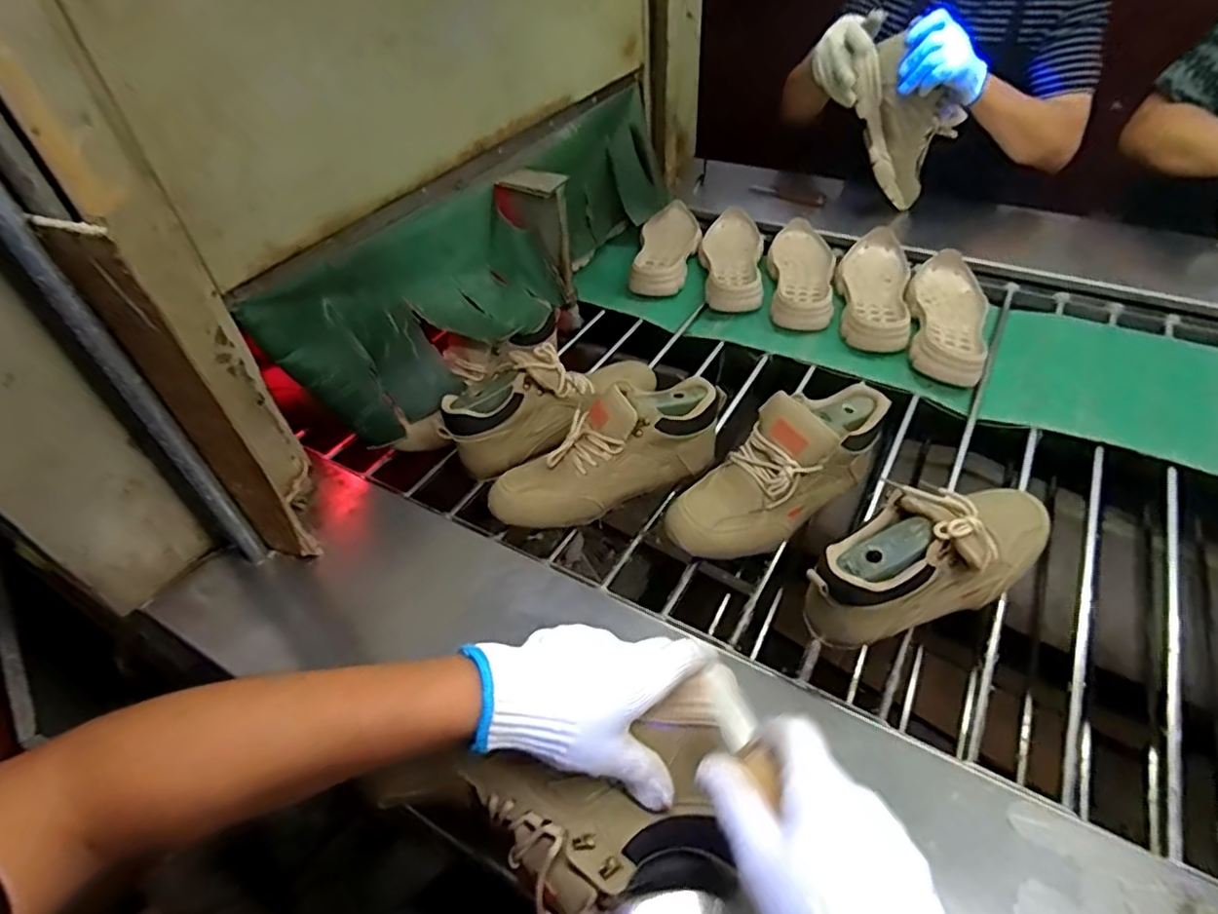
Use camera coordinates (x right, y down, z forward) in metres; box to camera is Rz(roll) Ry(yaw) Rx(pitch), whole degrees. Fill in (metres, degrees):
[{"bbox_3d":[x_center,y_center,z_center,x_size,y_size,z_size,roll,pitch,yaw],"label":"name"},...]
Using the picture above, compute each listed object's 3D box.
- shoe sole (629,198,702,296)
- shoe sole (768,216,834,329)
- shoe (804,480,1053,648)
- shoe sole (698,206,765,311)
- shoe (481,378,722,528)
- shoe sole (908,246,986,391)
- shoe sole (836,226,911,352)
[{"bbox_3d":[0.104,-0.372,1.096,0.105,0.049,0.262,5,48,11],"label":"shoe sole"},{"bbox_3d":[0.314,-0.300,1.019,0.107,0.050,0.275,5,48,11],"label":"shoe sole"},{"bbox_3d":[0.303,0.085,0.571,0.259,0.113,0.086,-21,48,-13],"label":"shoe"},{"bbox_3d":[0.207,-0.334,1.065,0.107,0.065,0.261,4,43,9],"label":"shoe sole"},{"bbox_3d":[-0.005,-0.007,0.700,0.277,0.119,0.086,-27,46,-3],"label":"shoe"},{"bbox_3d":[0.493,-0.206,0.908,0.113,0.055,0.269,15,51,20],"label":"shoe sole"},{"bbox_3d":[0.416,-0.264,0.977,0.110,0.061,0.277,11,45,16],"label":"shoe sole"}]

